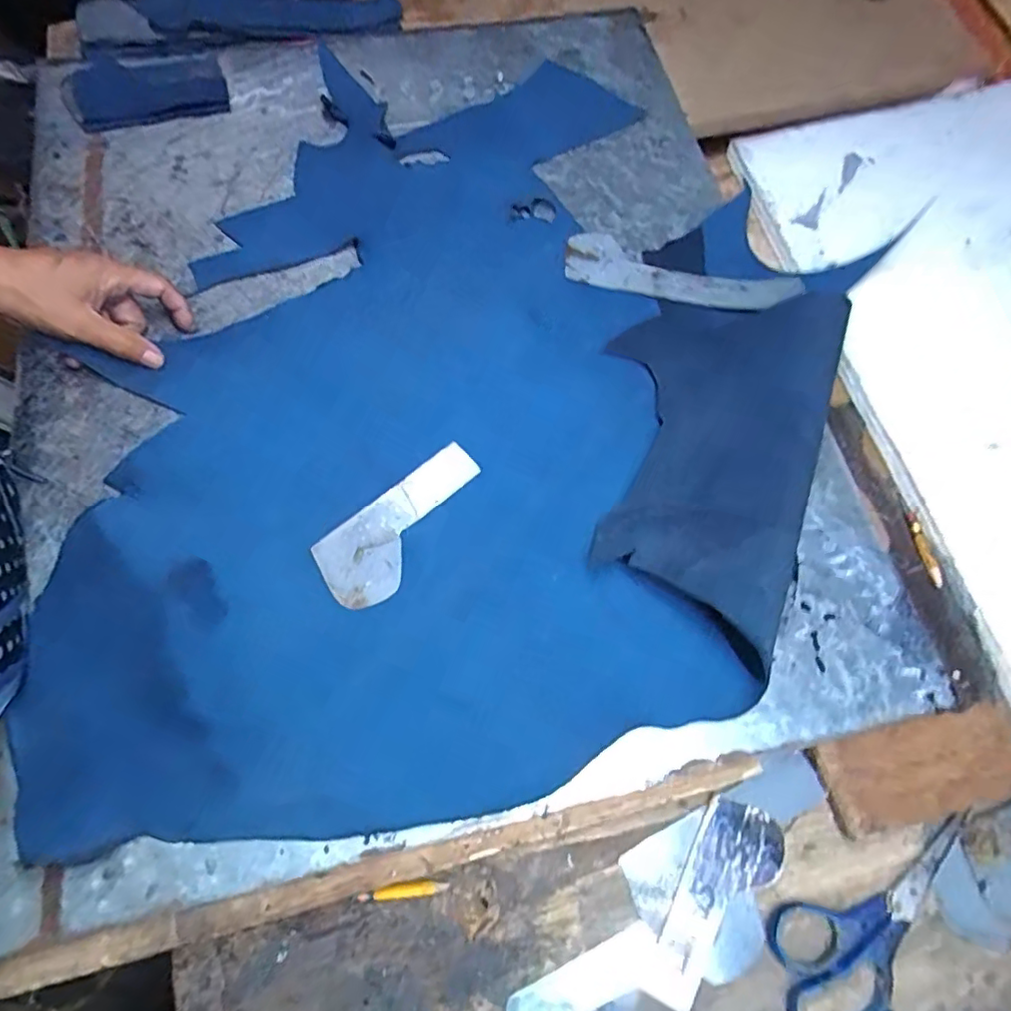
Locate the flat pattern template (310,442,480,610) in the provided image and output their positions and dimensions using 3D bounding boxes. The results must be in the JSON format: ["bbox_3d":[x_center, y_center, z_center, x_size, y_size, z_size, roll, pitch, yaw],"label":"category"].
[{"bbox_3d":[-0.073,0.015,0.433,0.139,0.006,0.060,-39,84,-16],"label":"flat pattern template"}]

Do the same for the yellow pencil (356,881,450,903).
[{"bbox_3d":[-0.064,0.243,0.367,0.054,0.013,0.011,-8,67,4],"label":"yellow pencil"}]

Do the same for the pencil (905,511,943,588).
[{"bbox_3d":[0.314,0.033,0.437,0.007,0.007,0.058,-9,67,4],"label":"pencil"}]

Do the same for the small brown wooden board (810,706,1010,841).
[{"bbox_3d":[0.284,0.176,0.391,0.136,0.010,0.059,-12,67,2],"label":"small brown wooden board"}]

